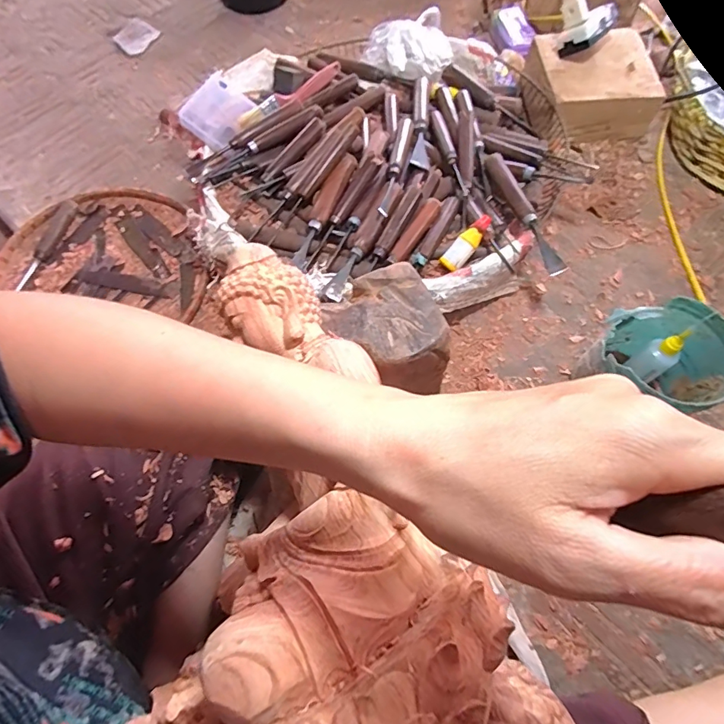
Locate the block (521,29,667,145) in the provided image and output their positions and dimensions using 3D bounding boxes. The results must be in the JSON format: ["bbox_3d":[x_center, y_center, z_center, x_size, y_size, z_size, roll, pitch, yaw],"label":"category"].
[{"bbox_3d":[0.328,-0.400,0.658,0.155,0.071,0.150,-6,65,0],"label":"block"}]

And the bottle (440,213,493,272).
[{"bbox_3d":[0.122,-0.140,0.523,0.025,0.016,0.073,43,96,19],"label":"bottle"}]

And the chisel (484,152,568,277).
[{"bbox_3d":[0.194,-0.179,0.538,0.022,0.028,0.181,-17,66,-6],"label":"chisel"}]

